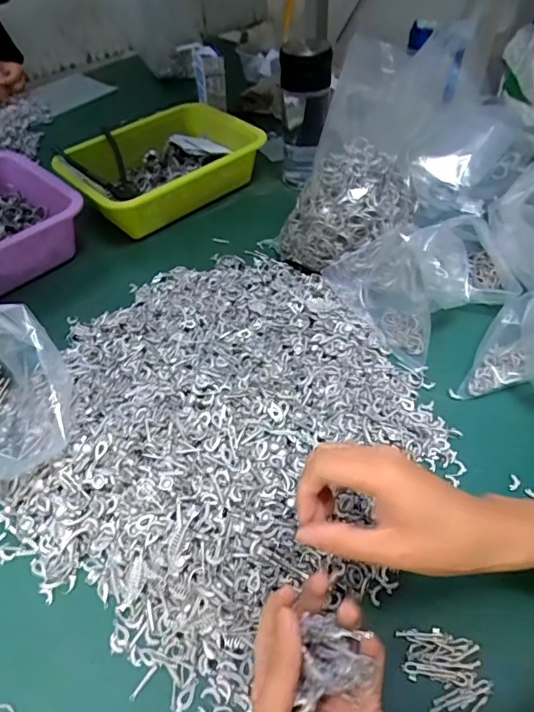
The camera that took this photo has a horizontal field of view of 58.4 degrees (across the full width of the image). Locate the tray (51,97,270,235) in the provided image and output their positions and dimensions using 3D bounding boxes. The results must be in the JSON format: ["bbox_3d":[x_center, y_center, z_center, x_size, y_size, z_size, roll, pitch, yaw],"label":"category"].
[{"bbox_3d":[-0.164,-0.290,0.727,0.277,0.072,0.186,-35,57,-26],"label":"tray"}]

